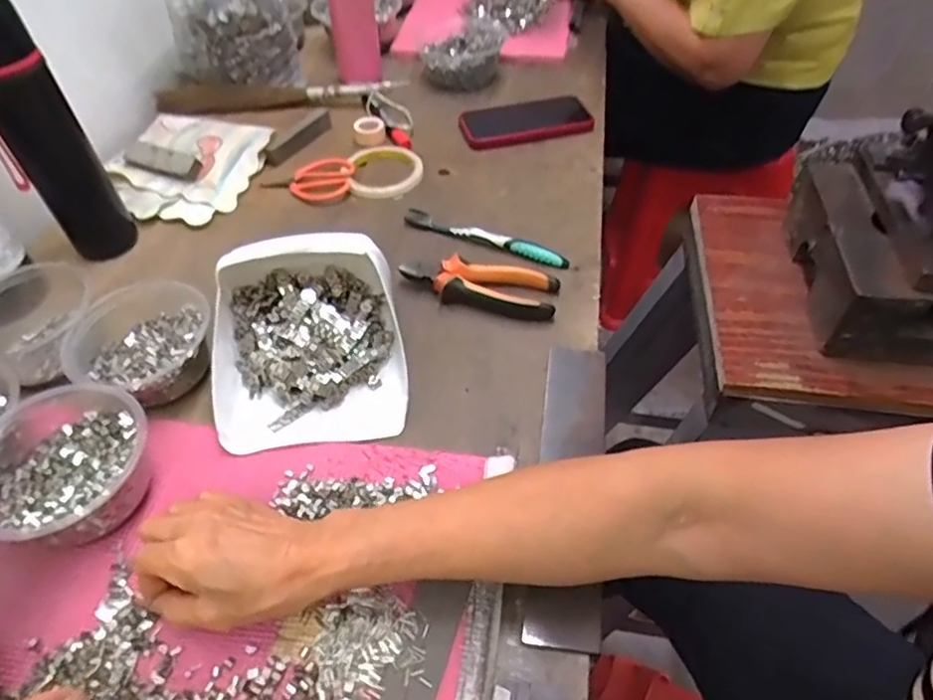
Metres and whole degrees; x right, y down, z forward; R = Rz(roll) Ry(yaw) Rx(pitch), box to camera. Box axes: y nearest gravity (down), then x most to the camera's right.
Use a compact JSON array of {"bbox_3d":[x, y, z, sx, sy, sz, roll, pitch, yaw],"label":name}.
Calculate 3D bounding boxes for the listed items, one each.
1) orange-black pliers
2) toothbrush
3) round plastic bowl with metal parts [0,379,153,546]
[{"bbox_3d":[0.011,-0.064,0.591,0.149,0.024,0.053,13,50,10],"label":"orange-black pliers"},{"bbox_3d":[0.018,-0.119,0.645,0.184,0.018,0.015,21,52,17],"label":"toothbrush"},{"bbox_3d":[-0.293,0.080,0.437,0.134,0.059,0.116,28,55,21],"label":"round plastic bowl with metal parts"}]

